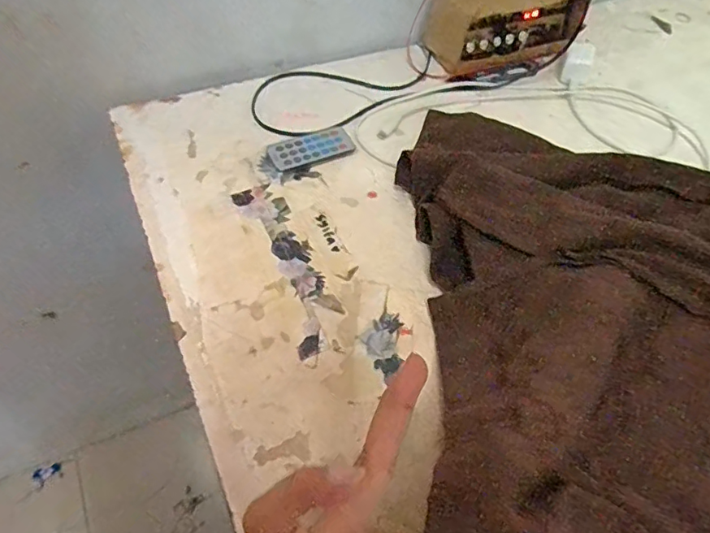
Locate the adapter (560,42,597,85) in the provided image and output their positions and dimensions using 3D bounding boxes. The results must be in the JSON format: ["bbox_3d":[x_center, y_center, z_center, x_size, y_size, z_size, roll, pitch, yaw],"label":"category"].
[{"bbox_3d":[0.261,-0.238,0.611,0.029,0.029,0.046,22,57,13],"label":"adapter"}]

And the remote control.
[{"bbox_3d":[-0.044,-0.119,0.531,0.085,0.009,0.038,-22,58,-16],"label":"remote control"}]

